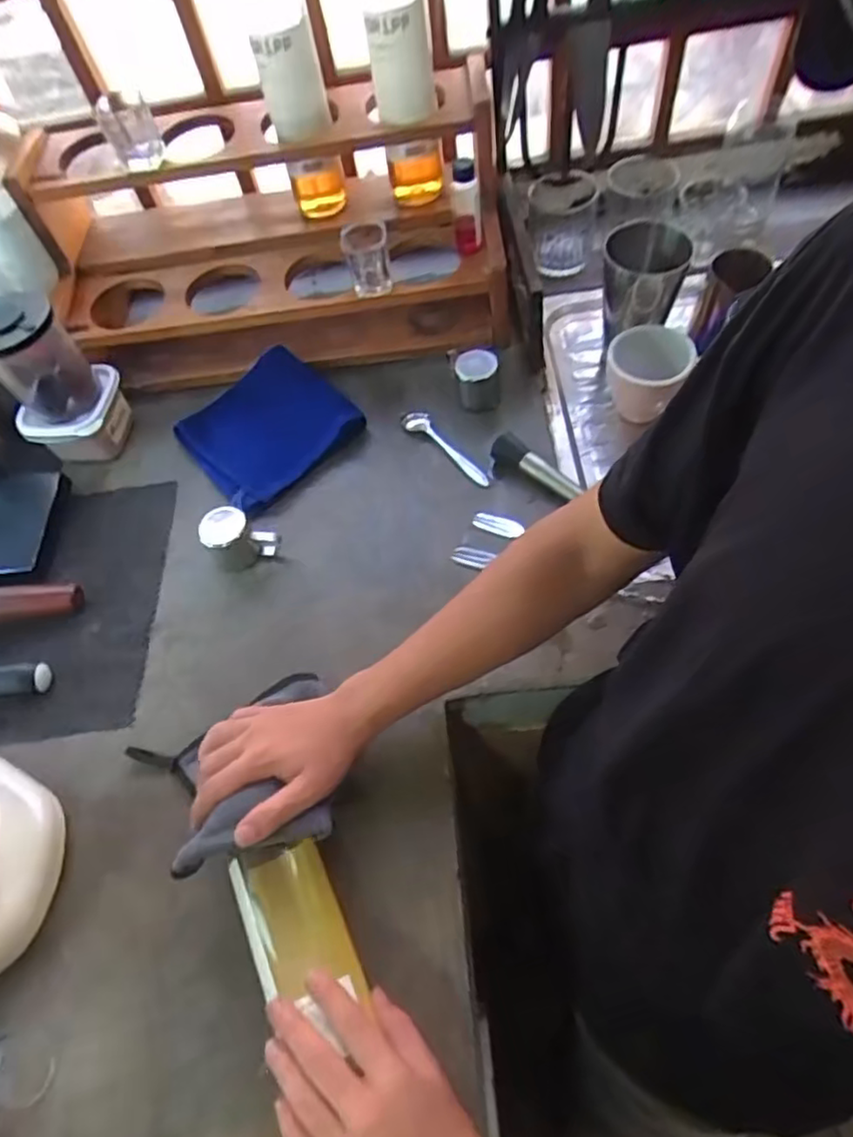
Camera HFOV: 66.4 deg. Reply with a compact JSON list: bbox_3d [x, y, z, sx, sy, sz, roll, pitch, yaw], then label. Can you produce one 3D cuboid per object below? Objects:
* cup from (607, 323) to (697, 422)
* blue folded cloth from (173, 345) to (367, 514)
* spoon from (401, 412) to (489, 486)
[{"bbox_3d":[0.233,-0.201,0.706,0.080,0.093,0.089,14,63,16],"label":"cup"},{"bbox_3d":[-0.182,-0.164,0.745,0.170,0.038,0.169,-39,62,-14],"label":"blue folded cloth"},{"bbox_3d":[0.021,-0.137,0.722,0.022,0.020,0.136,-38,62,-14],"label":"spoon"}]

